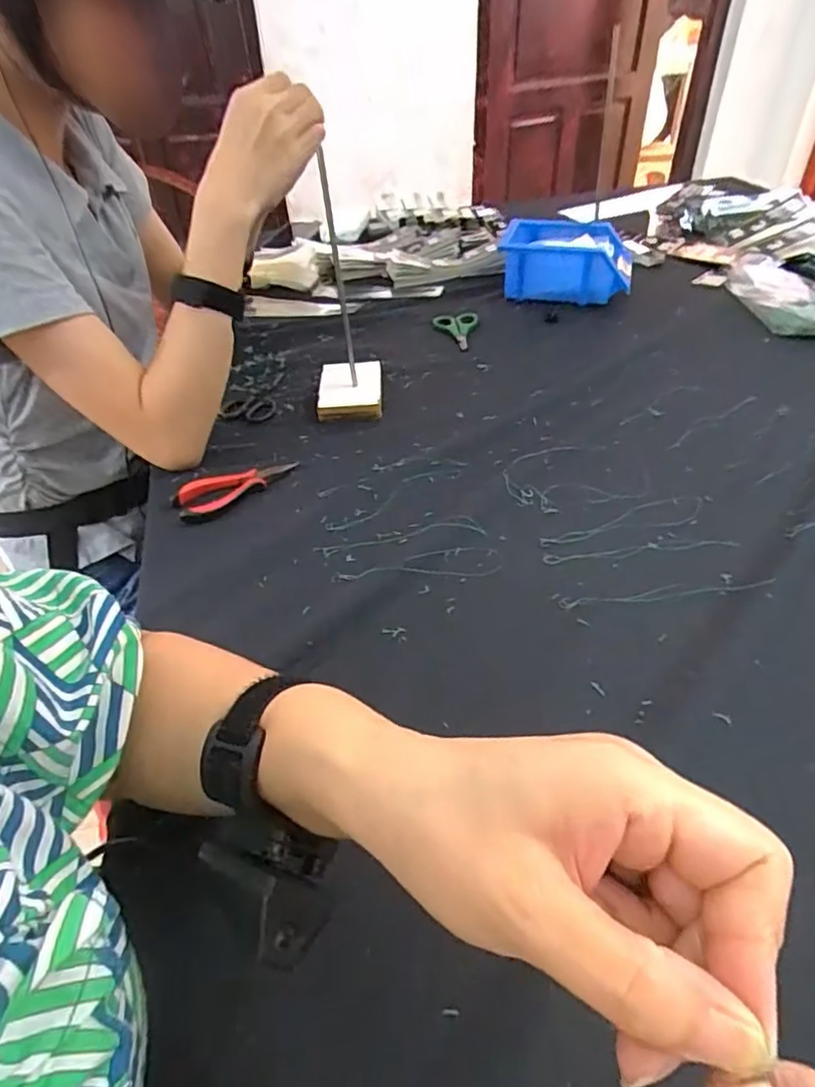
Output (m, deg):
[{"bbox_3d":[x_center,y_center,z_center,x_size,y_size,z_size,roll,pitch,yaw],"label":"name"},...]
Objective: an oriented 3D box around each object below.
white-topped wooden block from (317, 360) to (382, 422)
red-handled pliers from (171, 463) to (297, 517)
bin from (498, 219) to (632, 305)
[{"bbox_3d":[-0.066,-0.177,0.702,0.071,0.018,0.105,-3,43,1],"label":"white-topped wooden block"},{"bbox_3d":[-0.164,-0.057,0.584,0.117,0.015,0.041,-28,49,-24],"label":"red-handled pliers"},{"bbox_3d":[0.231,-0.413,0.898,0.181,0.081,0.136,1,43,5],"label":"bin"}]

